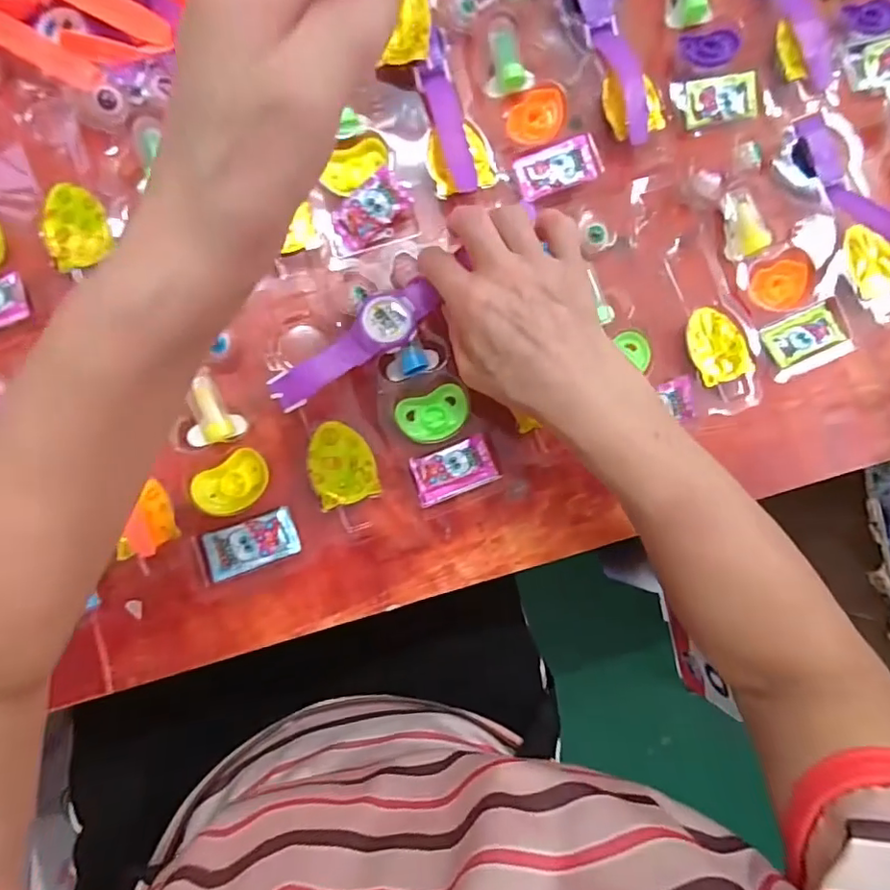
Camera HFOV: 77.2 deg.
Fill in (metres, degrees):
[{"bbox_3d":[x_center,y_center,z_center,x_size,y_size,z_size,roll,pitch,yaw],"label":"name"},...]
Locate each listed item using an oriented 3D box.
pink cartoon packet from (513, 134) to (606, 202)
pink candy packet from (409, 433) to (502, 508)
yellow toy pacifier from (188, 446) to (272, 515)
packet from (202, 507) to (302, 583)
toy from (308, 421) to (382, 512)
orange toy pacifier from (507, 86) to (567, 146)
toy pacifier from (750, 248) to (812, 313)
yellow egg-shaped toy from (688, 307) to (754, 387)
[{"bbox_3d":[0.078,-0.193,0.386,0.059,0.005,0.033,-22,90,-6],"label":"pink cartoon packet"},{"bbox_3d":[0.006,0.016,0.367,0.053,0.012,0.032,-19,89,-6],"label":"pink candy packet"},{"bbox_3d":[-0.132,0.024,0.348,0.047,0.009,0.032,-32,91,-6],"label":"yellow toy pacifier"},{"bbox_3d":[-0.120,0.061,0.348,0.055,0.010,0.029,-20,89,-6],"label":"packet"},{"bbox_3d":[-0.066,0.012,0.356,0.040,0.011,0.051,-19,89,-6],"label":"toy"},{"bbox_3d":[0.065,-0.228,0.388,0.046,0.008,0.031,-42,92,-6],"label":"orange toy pacifier"},{"bbox_3d":[0.235,-0.113,0.388,0.049,0.005,0.038,-24,90,-6],"label":"toy pacifier"},{"bbox_3d":[0.185,-0.068,0.382,0.040,0.009,0.051,-24,90,-6],"label":"yellow egg-shaped toy"}]

